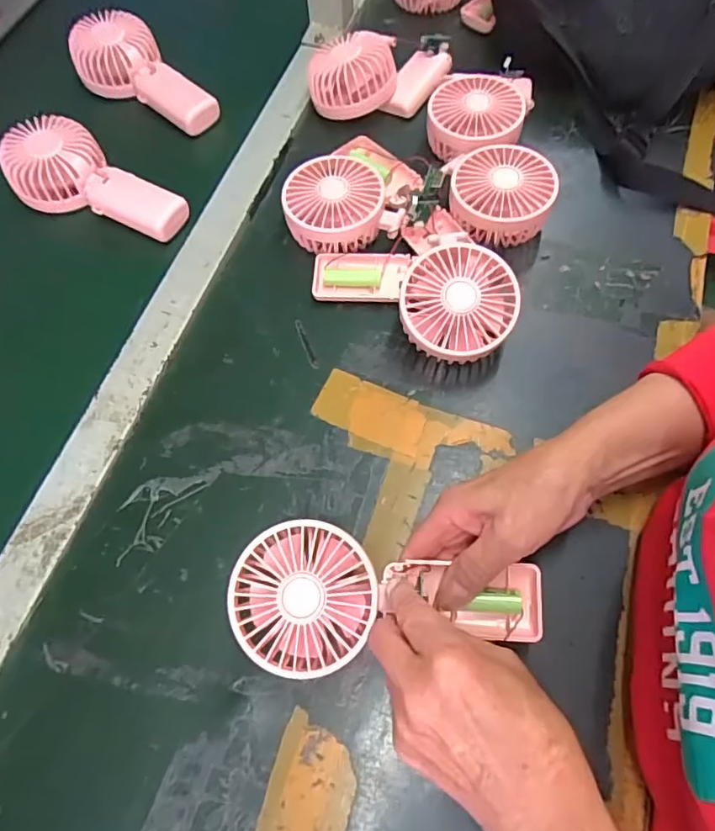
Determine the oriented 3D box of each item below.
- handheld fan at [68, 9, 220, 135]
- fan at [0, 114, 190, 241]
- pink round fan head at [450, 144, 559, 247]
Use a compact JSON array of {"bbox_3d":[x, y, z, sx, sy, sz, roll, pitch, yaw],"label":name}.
[{"bbox_3d":[-0.214,-0.352,0.554,0.169,0.049,0.084,36,70,5],"label":"handheld fan"},{"bbox_3d":[-0.239,-0.218,0.497,0.170,0.041,0.077,24,67,0],"label":"fan"},{"bbox_3d":[0.127,-0.193,0.468,0.084,0.042,0.086,-1,66,2],"label":"pink round fan head"}]

